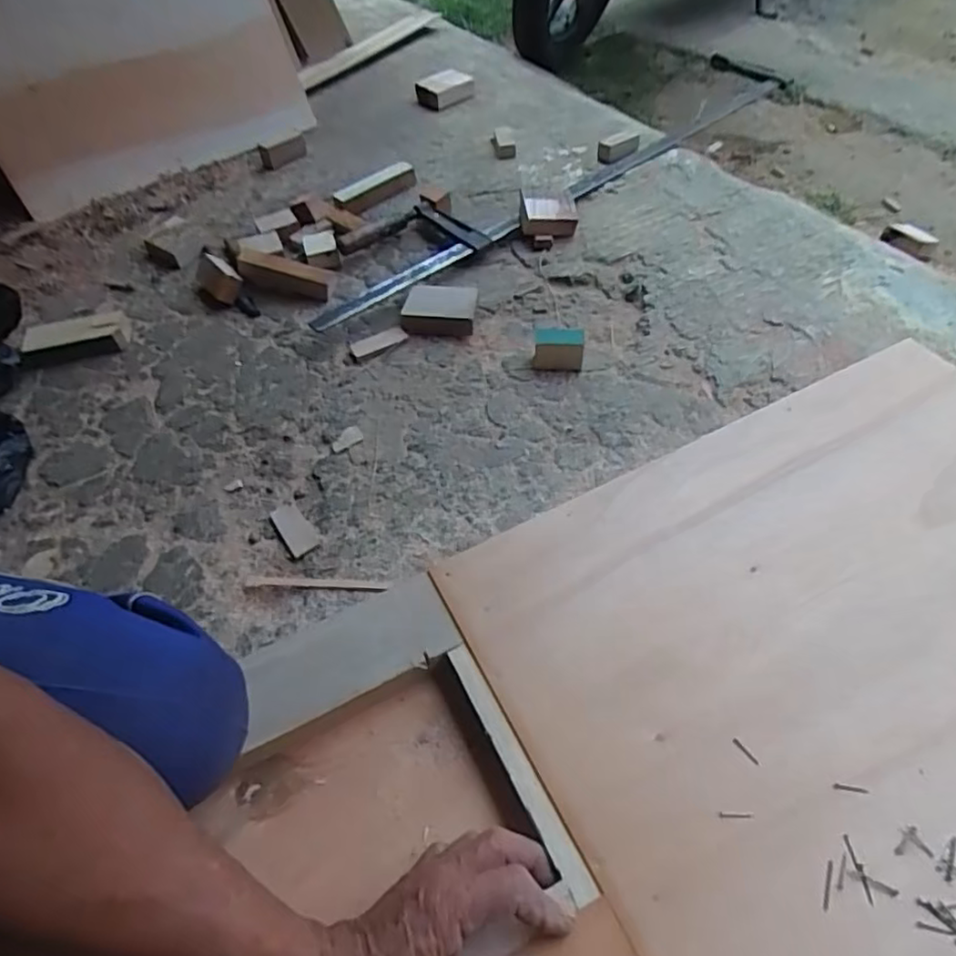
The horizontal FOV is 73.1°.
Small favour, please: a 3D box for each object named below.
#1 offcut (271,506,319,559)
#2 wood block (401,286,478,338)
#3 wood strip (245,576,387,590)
[{"bbox_3d":[-0.196,0.056,0.690,0.029,0.009,0.078,-31,55,-18],"label":"offcut"},{"bbox_3d":[-0.051,-0.229,0.879,0.097,0.034,0.067,4,52,9],"label":"wood block"},{"bbox_3d":[-0.164,0.107,0.649,0.150,0.008,0.011,3,52,8],"label":"wood strip"}]

